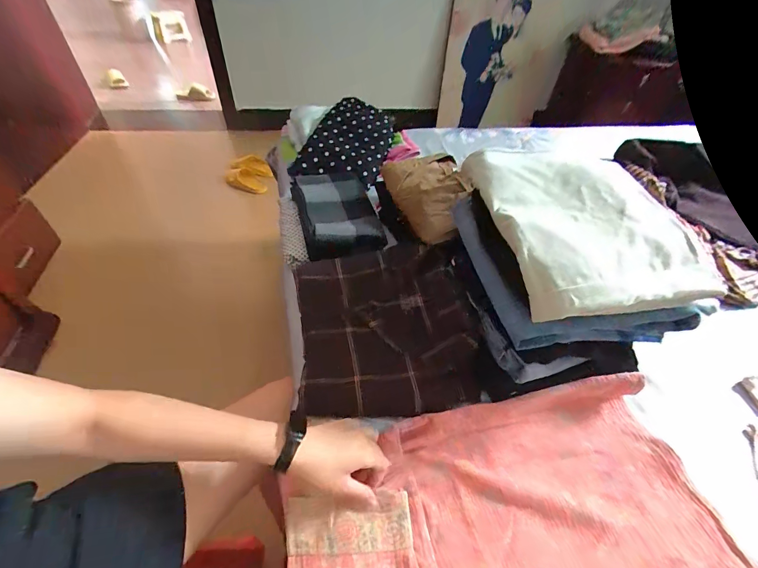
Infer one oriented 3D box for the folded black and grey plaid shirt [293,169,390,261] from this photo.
[{"bbox_3d":[-0.085,-0.145,0.728,0.162,0.045,0.260,-9,50,-12],"label":"folded black and grey plaid shirt"}]

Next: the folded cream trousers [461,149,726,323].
[{"bbox_3d":[0.255,-0.088,0.466,0.227,0.064,0.279,-8,50,-11],"label":"folded cream trousers"}]

